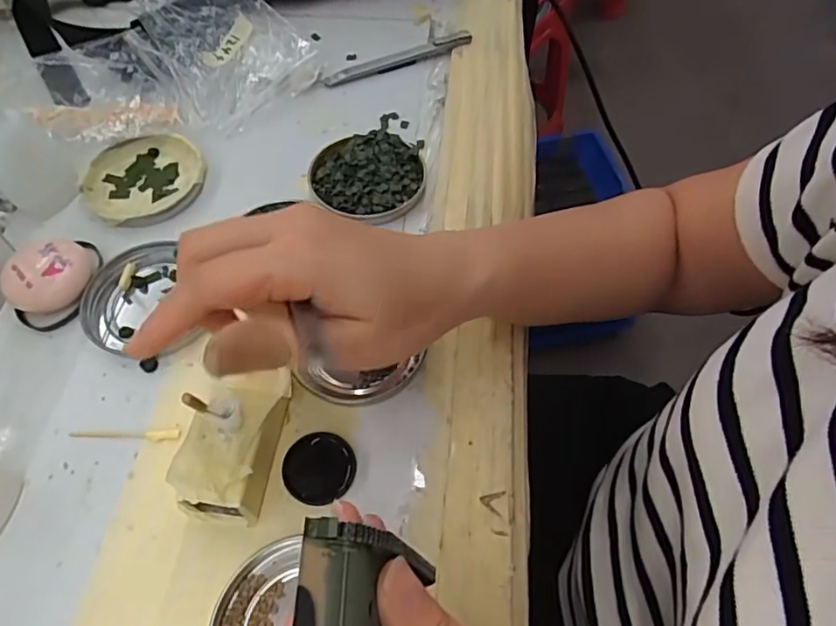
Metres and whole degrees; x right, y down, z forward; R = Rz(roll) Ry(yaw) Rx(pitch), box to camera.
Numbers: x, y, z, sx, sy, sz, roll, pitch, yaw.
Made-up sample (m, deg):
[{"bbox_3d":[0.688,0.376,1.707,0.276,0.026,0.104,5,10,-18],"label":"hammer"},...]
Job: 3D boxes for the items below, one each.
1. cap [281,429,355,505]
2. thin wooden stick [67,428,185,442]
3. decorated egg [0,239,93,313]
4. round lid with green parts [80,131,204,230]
[{"bbox_3d":[-0.050,0.079,0.291,0.035,0.007,0.035,1,58,-1],"label":"cap"},{"bbox_3d":[-0.155,0.065,0.303,0.059,0.004,0.006,0,58,-1],"label":"thin wooden stick"},{"bbox_3d":[-0.221,-0.021,0.345,0.048,0.023,0.038,-27,62,-17],"label":"decorated egg"},{"bbox_3d":[-0.189,-0.093,0.398,0.080,0.012,0.071,-25,62,-16],"label":"round lid with green parts"}]

